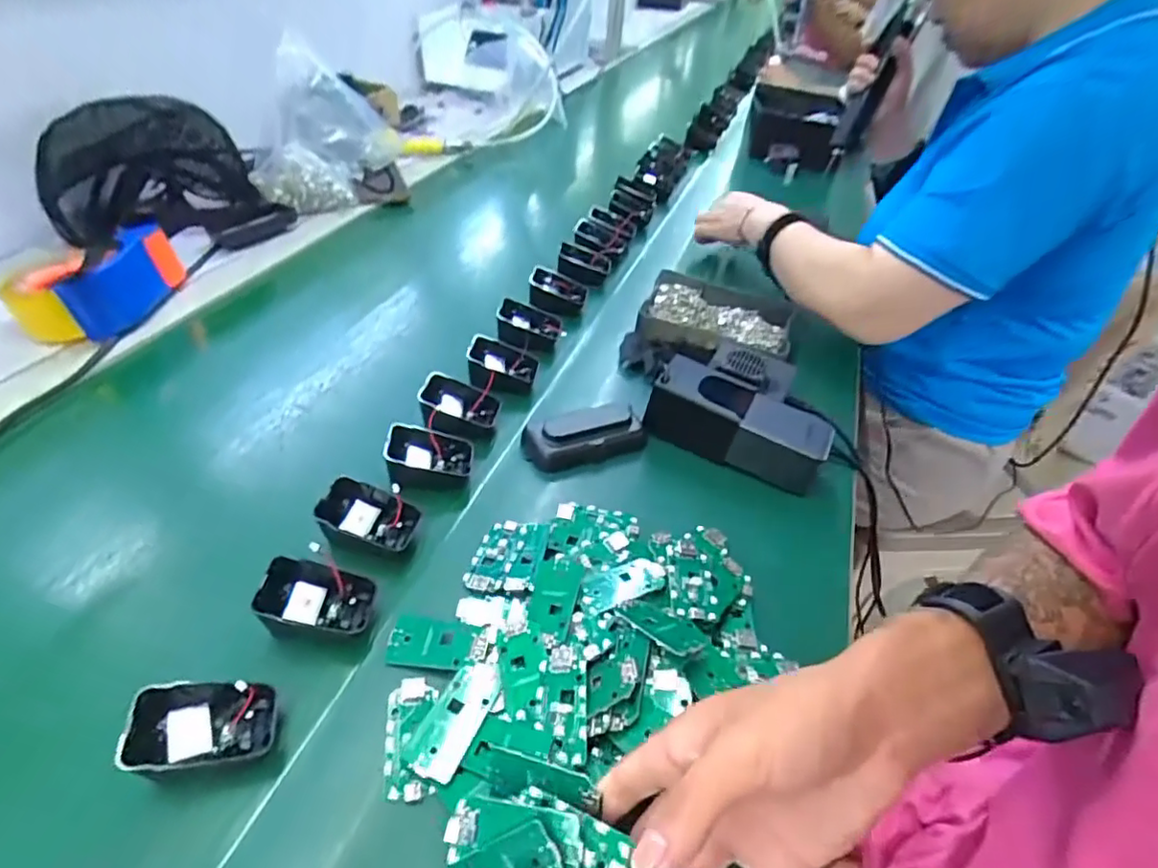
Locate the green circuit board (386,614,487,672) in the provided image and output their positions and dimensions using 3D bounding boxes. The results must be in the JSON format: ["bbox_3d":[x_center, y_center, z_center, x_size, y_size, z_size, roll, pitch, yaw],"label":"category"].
[{"bbox_3d":[-0.091,0.131,0.380,0.056,0.004,0.031,7,43,3],"label":"green circuit board"}]

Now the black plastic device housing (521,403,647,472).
[{"bbox_3d":[0.005,0.002,0.526,0.104,0.034,0.046,-14,46,-19],"label":"black plastic device housing"}]

